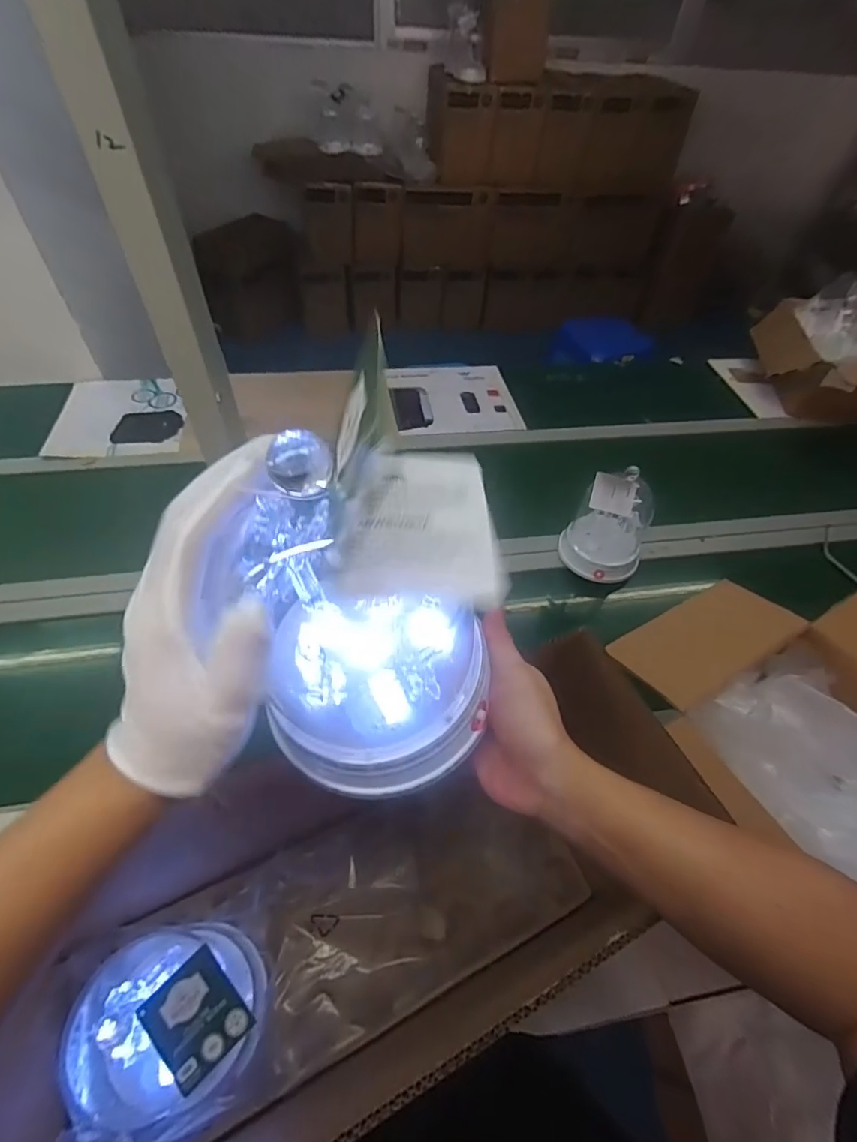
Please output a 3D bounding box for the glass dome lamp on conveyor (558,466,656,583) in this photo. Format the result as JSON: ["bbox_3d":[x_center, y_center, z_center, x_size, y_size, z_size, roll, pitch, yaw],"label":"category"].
[{"bbox_3d":[0.335,-0.087,0.904,0.145,0.180,0.121,25,55,15],"label":"glass dome lamp on conveyor"}]

